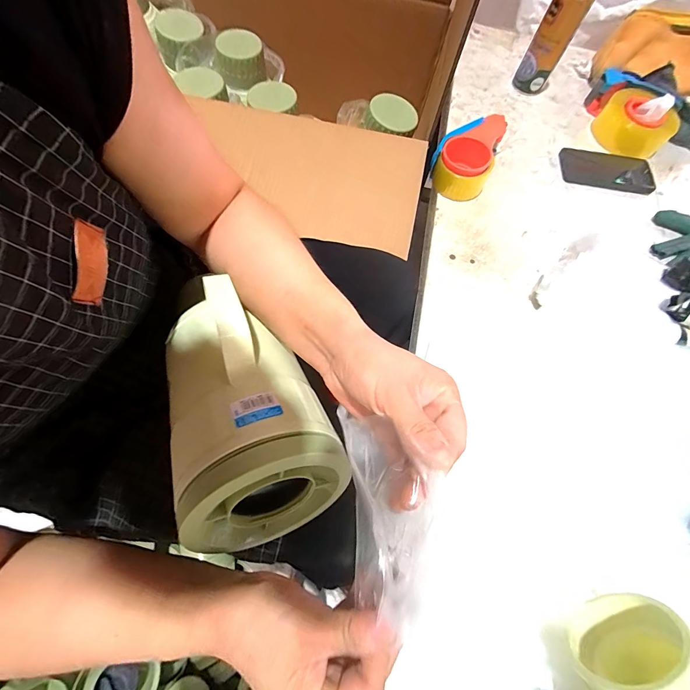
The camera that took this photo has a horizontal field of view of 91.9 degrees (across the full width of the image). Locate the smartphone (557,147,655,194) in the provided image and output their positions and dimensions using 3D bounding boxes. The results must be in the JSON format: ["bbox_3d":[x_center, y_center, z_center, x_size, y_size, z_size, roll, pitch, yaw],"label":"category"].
[{"bbox_3d":[0.488,-0.328,0.623,0.165,0.009,0.091,6,68,-2],"label":"smartphone"}]

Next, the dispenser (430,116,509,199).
[{"bbox_3d":[0.204,-0.323,0.569,0.095,0.070,0.138,22,69,4],"label":"dispenser"}]

